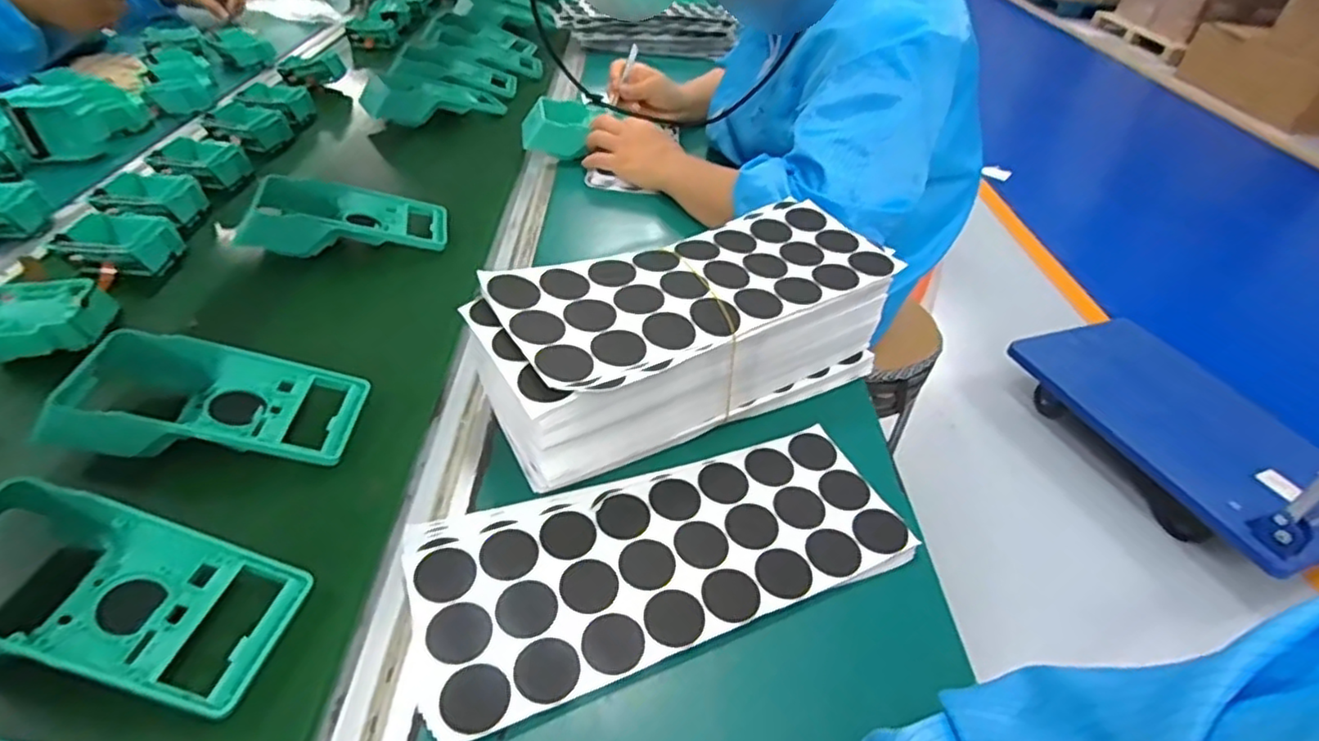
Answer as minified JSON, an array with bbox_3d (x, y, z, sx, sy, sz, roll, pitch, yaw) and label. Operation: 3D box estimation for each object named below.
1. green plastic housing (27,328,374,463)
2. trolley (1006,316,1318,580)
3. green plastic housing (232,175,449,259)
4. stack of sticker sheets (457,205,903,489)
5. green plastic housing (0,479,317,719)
[{"bbox_3d":[-0.314,0.017,0.452,0.191,0.051,0.096,1,42,-6],"label":"green plastic housing"},{"bbox_3d":[1.267,-0.076,1.333,0.451,0.751,0.679,-12,46,-20],"label":"trolley"},{"bbox_3d":[-0.308,-0.155,0.648,0.182,0.040,0.087,-7,44,-14],"label":"green plastic housing"},{"bbox_3d":[0.026,-0.031,0.492,0.311,0.096,0.128,-19,48,-25],"label":"stack of sticker sheets"},{"bbox_3d":[-0.297,0.113,0.339,0.192,0.039,0.087,12,42,5],"label":"green plastic housing"}]

